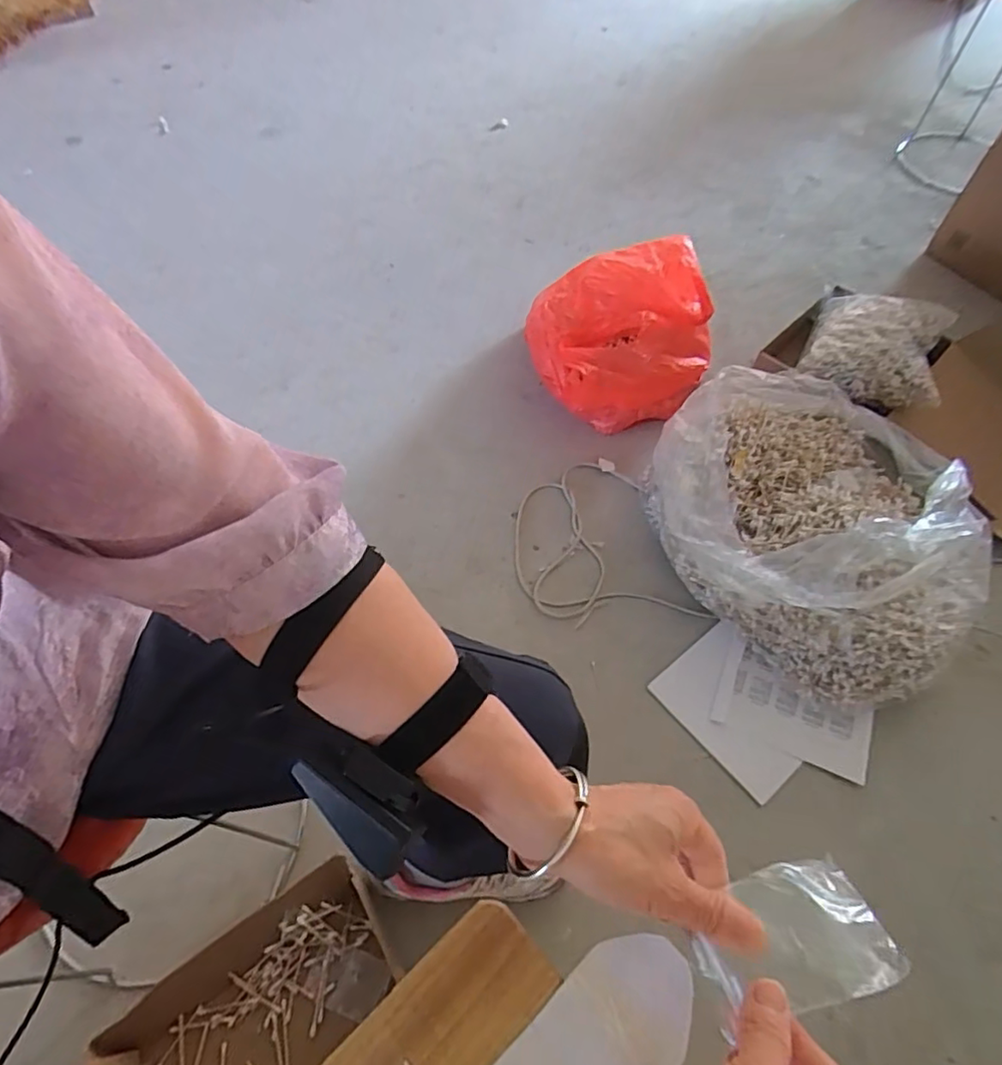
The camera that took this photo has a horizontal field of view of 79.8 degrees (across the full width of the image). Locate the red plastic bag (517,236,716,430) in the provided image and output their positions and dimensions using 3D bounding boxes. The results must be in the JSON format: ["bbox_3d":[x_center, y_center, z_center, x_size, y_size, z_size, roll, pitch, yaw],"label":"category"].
[{"bbox_3d":[0.241,-0.403,1.216,0.352,0.210,0.327,-17,59,-11],"label":"red plastic bag"}]

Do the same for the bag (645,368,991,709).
[{"bbox_3d":[0.501,-0.034,0.977,0.505,0.227,0.444,38,65,21],"label":"bag"}]

